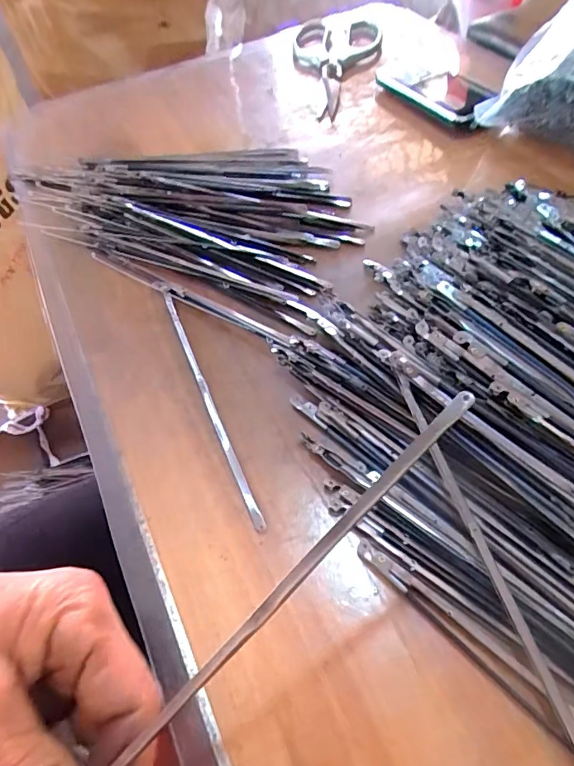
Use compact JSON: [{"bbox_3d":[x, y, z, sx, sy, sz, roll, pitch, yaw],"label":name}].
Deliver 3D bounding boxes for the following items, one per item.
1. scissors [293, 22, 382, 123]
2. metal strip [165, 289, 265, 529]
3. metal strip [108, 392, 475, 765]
[{"bbox_3d":[0.057,-0.336,0.511,0.095,0.017,0.204,-3,53,2],"label":"scissors"},{"bbox_3d":[-0.046,0.005,0.278,0.005,0.008,0.172,-22,55,-9],"label":"metal strip"},{"bbox_3d":[0.001,0.061,0.150,0.158,0.004,0.005,-47,61,1],"label":"metal strip"}]

